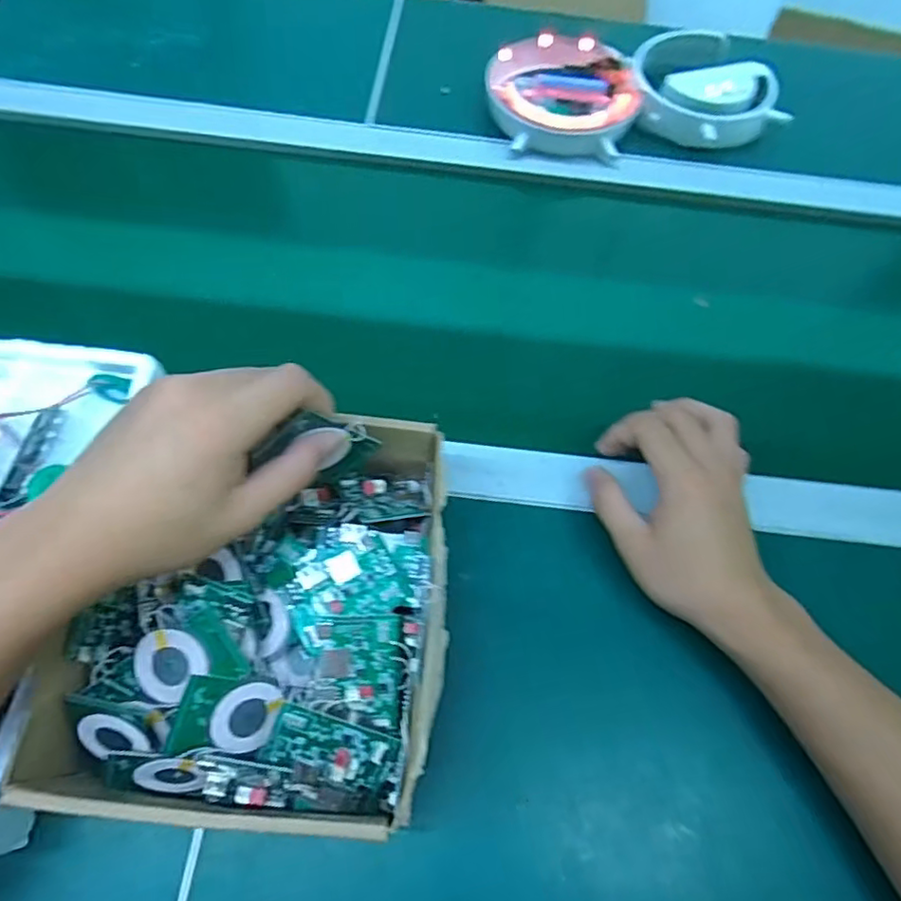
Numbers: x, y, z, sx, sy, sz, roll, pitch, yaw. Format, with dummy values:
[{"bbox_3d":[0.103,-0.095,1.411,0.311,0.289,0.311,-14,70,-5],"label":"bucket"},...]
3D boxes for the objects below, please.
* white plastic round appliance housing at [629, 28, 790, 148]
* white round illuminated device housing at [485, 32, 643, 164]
[{"bbox_3d":[0.267,-0.379,0.626,0.152,0.034,0.172,12,61,2],"label":"white plastic round appliance housing"},{"bbox_3d":[0.114,-0.366,0.614,0.152,0.051,0.164,5,61,-1],"label":"white round illuminated device housing"}]

